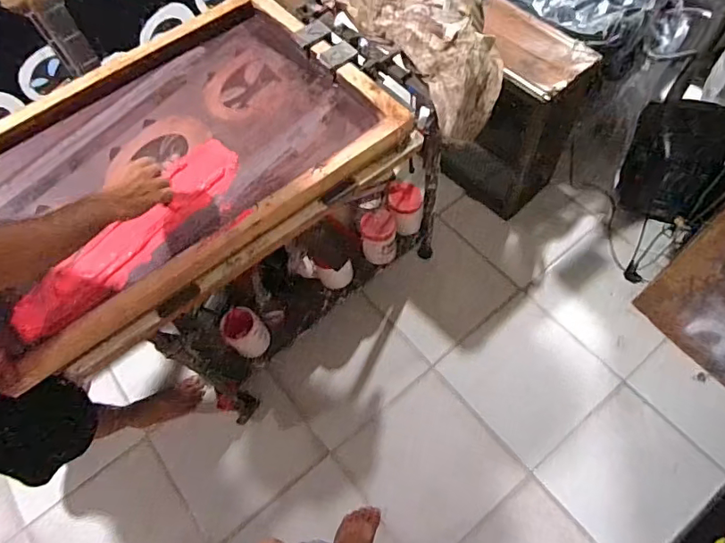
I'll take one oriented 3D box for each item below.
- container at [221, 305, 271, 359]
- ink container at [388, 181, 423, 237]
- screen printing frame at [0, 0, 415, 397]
[{"bbox_3d":[-0.326,0.170,1.396,0.122,0.113,0.105,39,71,21],"label":"container"},{"bbox_3d":[0.129,-0.182,1.522,0.103,0.129,0.117,1,62,4],"label":"ink container"},{"bbox_3d":[-0.414,-0.241,1.034,0.856,0.067,0.606,-35,66,-14],"label":"screen printing frame"}]

